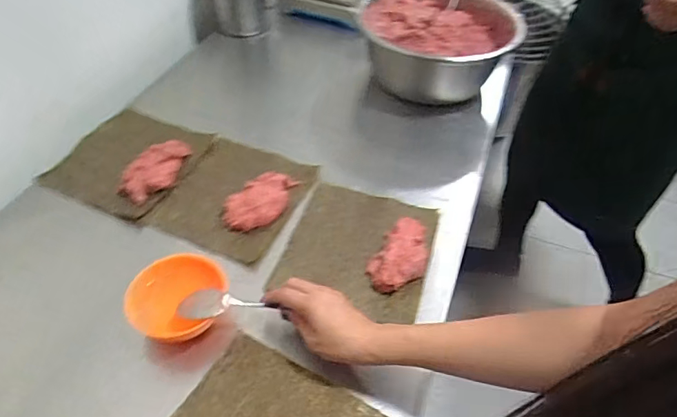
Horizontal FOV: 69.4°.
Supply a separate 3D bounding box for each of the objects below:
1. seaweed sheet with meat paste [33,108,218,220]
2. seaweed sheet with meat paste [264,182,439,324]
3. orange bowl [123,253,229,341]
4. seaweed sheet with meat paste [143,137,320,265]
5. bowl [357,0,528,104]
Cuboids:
[{"bbox_3d":[-0.314,-0.075,0.742,0.176,0.043,0.194,19,49,15],"label":"seaweed sheet with meat paste"},{"bbox_3d":[0.030,0.041,0.650,0.181,0.025,0.192,16,48,12],"label":"seaweed sheet with meat paste"},{"bbox_3d":[-0.179,0.106,0.557,0.101,0.045,0.105,1,47,-2],"label":"orange bowl"},{"bbox_3d":[-0.148,-0.025,0.708,0.175,0.027,0.198,19,49,15],"label":"seaweed sheet with meat paste"},{"bbox_3d":[0.180,-0.303,0.911,0.269,0.139,0.280,1,47,-2],"label":"bowl"}]

